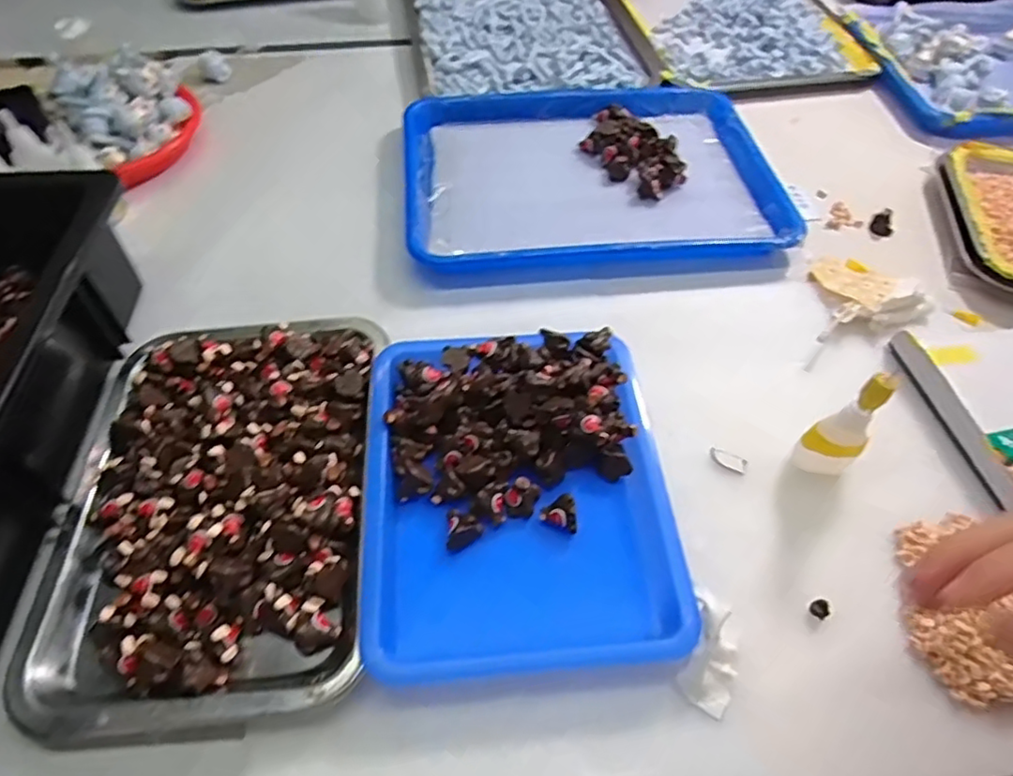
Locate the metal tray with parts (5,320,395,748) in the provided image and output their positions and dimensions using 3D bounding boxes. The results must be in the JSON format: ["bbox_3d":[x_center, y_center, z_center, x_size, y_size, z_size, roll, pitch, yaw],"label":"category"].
[{"bbox_3d":[-0.172,0.062,0.369,0.180,0.039,0.256,-3,54,-3],"label":"metal tray with parts"}]

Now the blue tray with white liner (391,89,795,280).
[{"bbox_3d":[0.073,-0.195,0.569,0.330,0.037,0.257,-6,54,-5],"label":"blue tray with white liner"}]

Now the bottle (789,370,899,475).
[{"bbox_3d":[0.203,0.023,0.363,0.024,0.089,0.027,-25,58,-18],"label":"bottle"}]

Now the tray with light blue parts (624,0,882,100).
[{"bbox_3d":[0.281,-0.488,0.783,0.234,0.025,0.397,-6,54,-5],"label":"tray with light blue parts"}]

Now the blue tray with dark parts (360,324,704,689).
[{"bbox_3d":[0.006,0.057,0.369,0.171,0.038,0.207,-4,54,-4],"label":"blue tray with dark parts"}]

